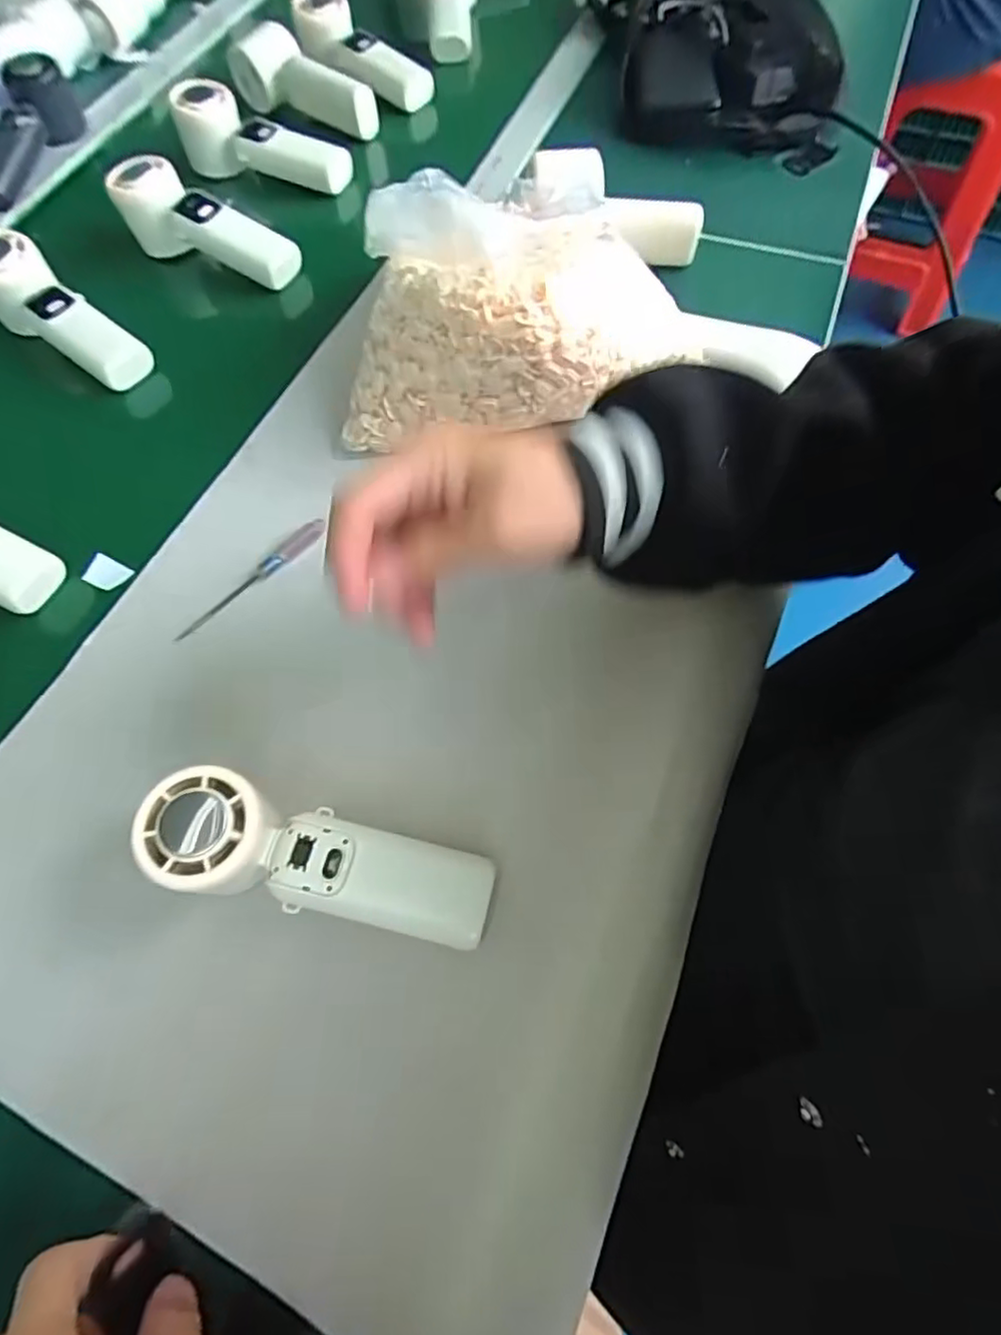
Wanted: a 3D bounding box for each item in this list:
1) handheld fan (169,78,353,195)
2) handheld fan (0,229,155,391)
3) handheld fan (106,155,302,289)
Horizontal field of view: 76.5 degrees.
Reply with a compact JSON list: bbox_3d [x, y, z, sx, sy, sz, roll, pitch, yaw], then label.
[{"bbox_3d":[-0.227,-0.494,0.603,0.162,0.061,0.054,24,68,13],"label":"handheld fan"},{"bbox_3d":[-0.351,-0.282,0.513,0.168,0.045,0.051,37,68,1],"label":"handheld fan"},{"bbox_3d":[-0.251,-0.371,0.542,0.165,0.062,0.049,27,69,14],"label":"handheld fan"}]

